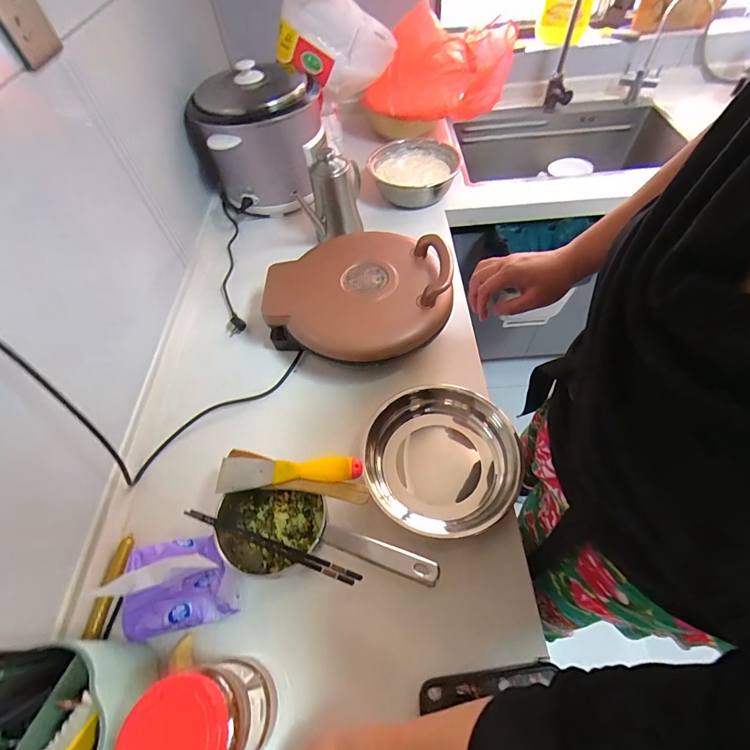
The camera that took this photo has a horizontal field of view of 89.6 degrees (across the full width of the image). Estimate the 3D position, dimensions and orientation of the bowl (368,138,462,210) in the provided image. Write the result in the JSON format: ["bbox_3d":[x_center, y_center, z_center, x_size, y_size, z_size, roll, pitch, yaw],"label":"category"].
[{"bbox_3d":[0.097,-0.527,0.983,0.209,0.078,0.221,-2,56,3],"label":"bowl"}]

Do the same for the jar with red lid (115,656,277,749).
[{"bbox_3d":[-0.159,0.341,0.372,0.079,0.171,0.091,-12,56,-4],"label":"jar with red lid"}]

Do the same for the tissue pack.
[{"bbox_3d":[-0.248,0.257,0.478,0.135,0.103,0.106,-12,56,-3],"label":"tissue pack"}]

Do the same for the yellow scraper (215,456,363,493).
[{"bbox_3d":[-0.116,0.132,0.502,0.195,0.025,0.044,1,56,5],"label":"yellow scraper"}]

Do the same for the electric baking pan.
[{"bbox_3d":[-0.028,-0.148,0.710,0.337,0.124,0.316,0,56,5],"label":"electric baking pan"}]

